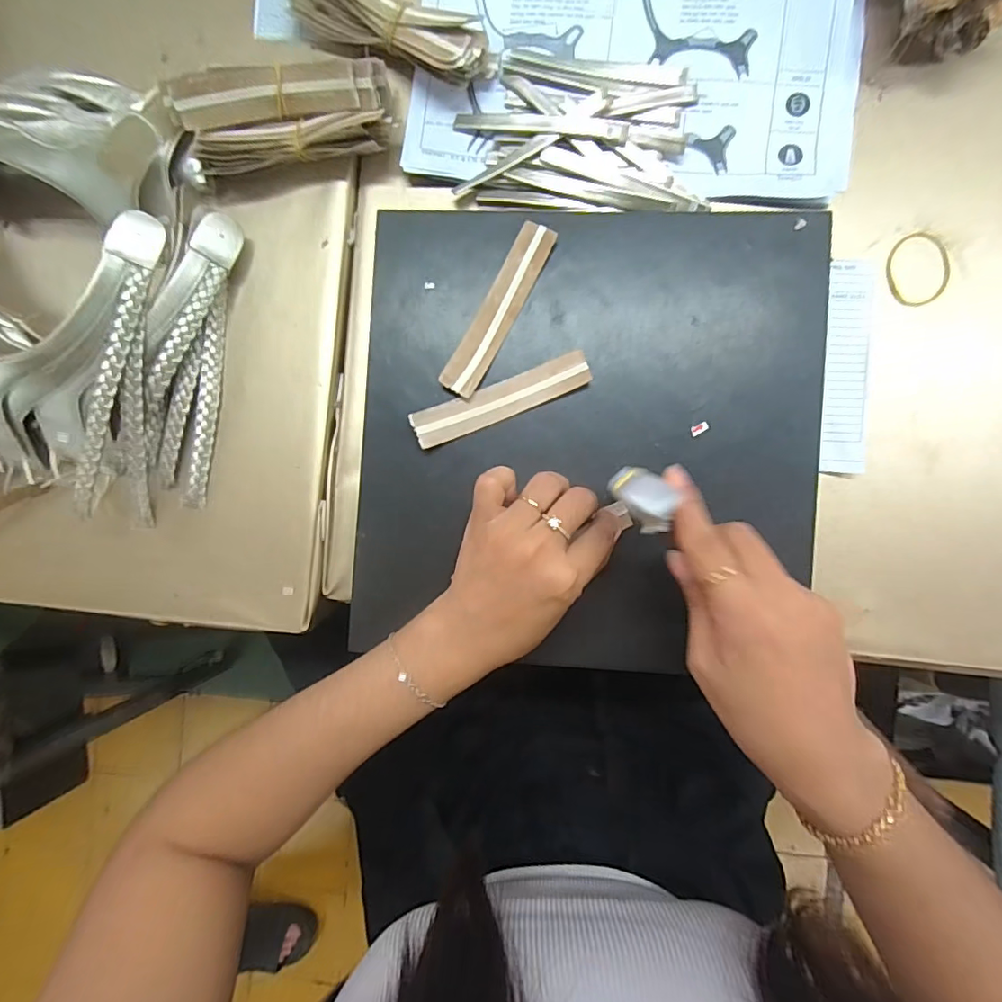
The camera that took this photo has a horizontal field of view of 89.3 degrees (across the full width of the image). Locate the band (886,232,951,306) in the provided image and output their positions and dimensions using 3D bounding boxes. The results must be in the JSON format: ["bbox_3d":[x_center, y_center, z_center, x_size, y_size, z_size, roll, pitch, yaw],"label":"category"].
[{"bbox_3d":[0.284,-0.157,0.345,0.041,0.004,0.049,-3,90,4],"label":"band"}]

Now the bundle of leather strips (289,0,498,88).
[{"bbox_3d":[-0.075,-0.329,0.349,0.143,0.035,0.045,22,92,3],"label":"bundle of leather strips"}]

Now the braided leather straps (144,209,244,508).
[{"bbox_3d":[-0.221,-0.101,0.359,0.041,0.035,0.200,9,91,4],"label":"braided leather straps"}]

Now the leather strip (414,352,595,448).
[{"bbox_3d":[0.000,-0.068,0.336,0.119,0.008,0.024,-21,87,2],"label":"leather strip"}]

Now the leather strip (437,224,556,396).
[{"bbox_3d":[-0.002,-0.127,0.337,0.025,0.007,0.120,29,92,3],"label":"leather strip"}]

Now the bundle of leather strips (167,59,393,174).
[{"bbox_3d":[-0.144,-0.262,0.348,0.142,0.046,0.055,-6,90,4],"label":"bundle of leather strips"}]

